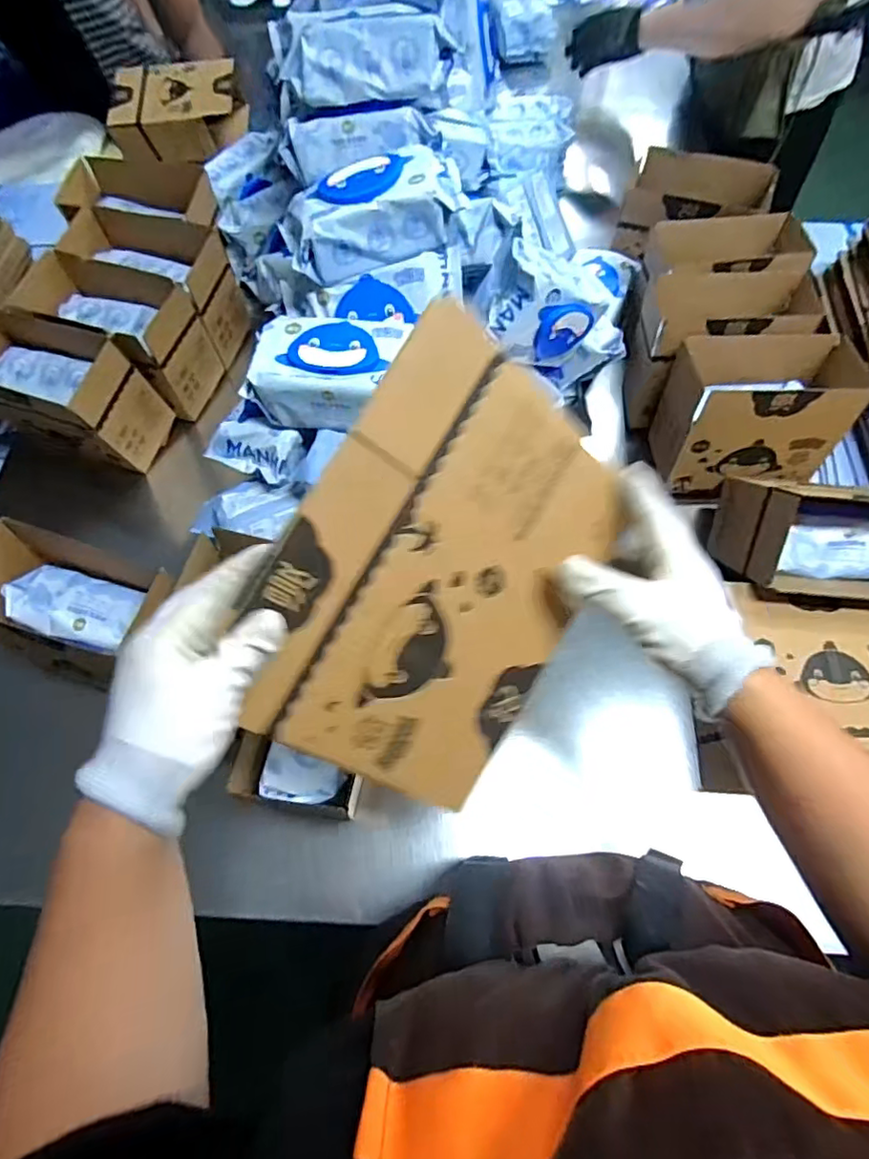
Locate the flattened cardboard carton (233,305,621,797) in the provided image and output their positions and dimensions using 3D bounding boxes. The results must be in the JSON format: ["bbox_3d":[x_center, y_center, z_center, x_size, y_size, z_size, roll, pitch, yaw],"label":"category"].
[{"bbox_3d":[0.010,0.003,0.391,0.211,0.010,0.275,33,87,-28],"label":"flattened cardboard carton"}]

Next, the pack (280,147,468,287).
[{"bbox_3d":[-0.067,-0.421,0.672,0.210,0.072,0.098,-17,66,-7],"label":"pack"}]

